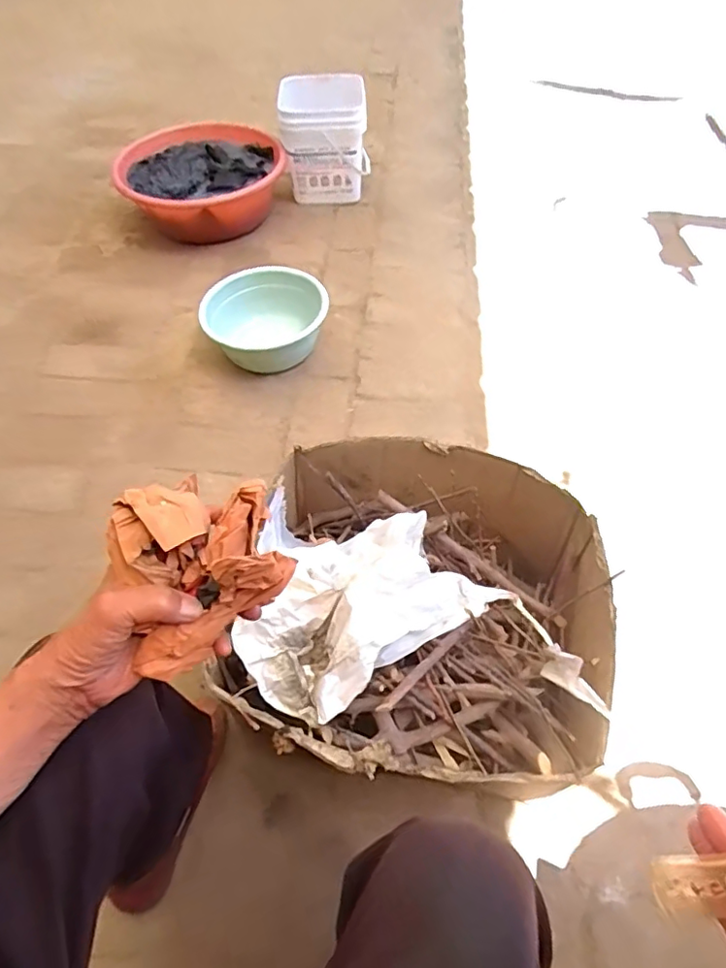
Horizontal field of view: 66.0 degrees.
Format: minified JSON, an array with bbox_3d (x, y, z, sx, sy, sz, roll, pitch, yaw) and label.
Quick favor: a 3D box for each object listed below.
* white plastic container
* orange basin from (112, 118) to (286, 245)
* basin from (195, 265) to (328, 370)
[{"bbox_3d":[-0.114,-1.003,1.617,0.240,0.290,0.234,-7,55,-4],"label":"white plastic container"},{"bbox_3d":[-0.464,-0.860,1.612,0.462,0.188,0.462,-1,55,1],"label":"orange basin"},{"bbox_3d":[-0.216,-0.371,1.262,0.275,0.130,0.228,-11,55,-7],"label":"basin"}]

